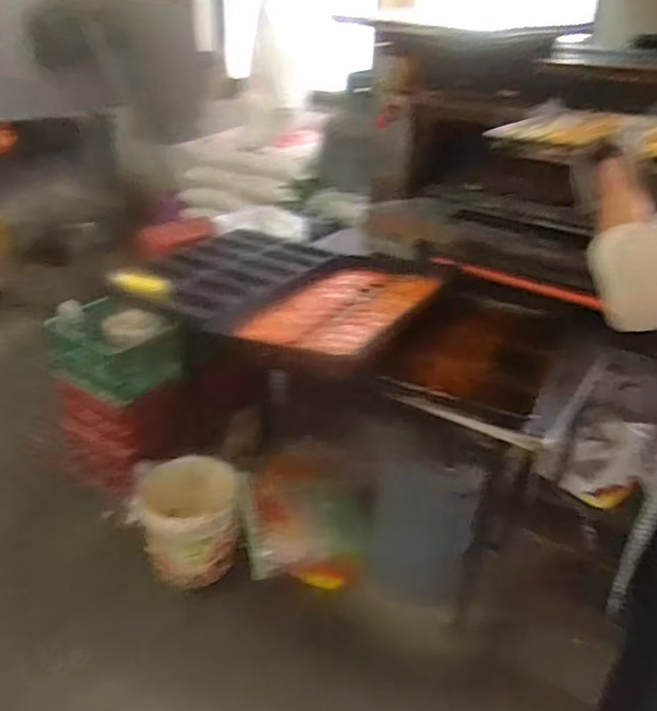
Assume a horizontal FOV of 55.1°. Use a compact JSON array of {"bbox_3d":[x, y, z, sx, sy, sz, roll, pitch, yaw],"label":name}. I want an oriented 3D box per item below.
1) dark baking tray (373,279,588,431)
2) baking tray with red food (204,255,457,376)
[{"bbox_3d":[0.339,-0.007,1.431,0.376,0.087,0.563,18,32,23],"label":"dark baking tray"},{"bbox_3d":[0.051,-0.121,1.576,0.439,0.059,0.602,18,35,35],"label":"baking tray with red food"}]

